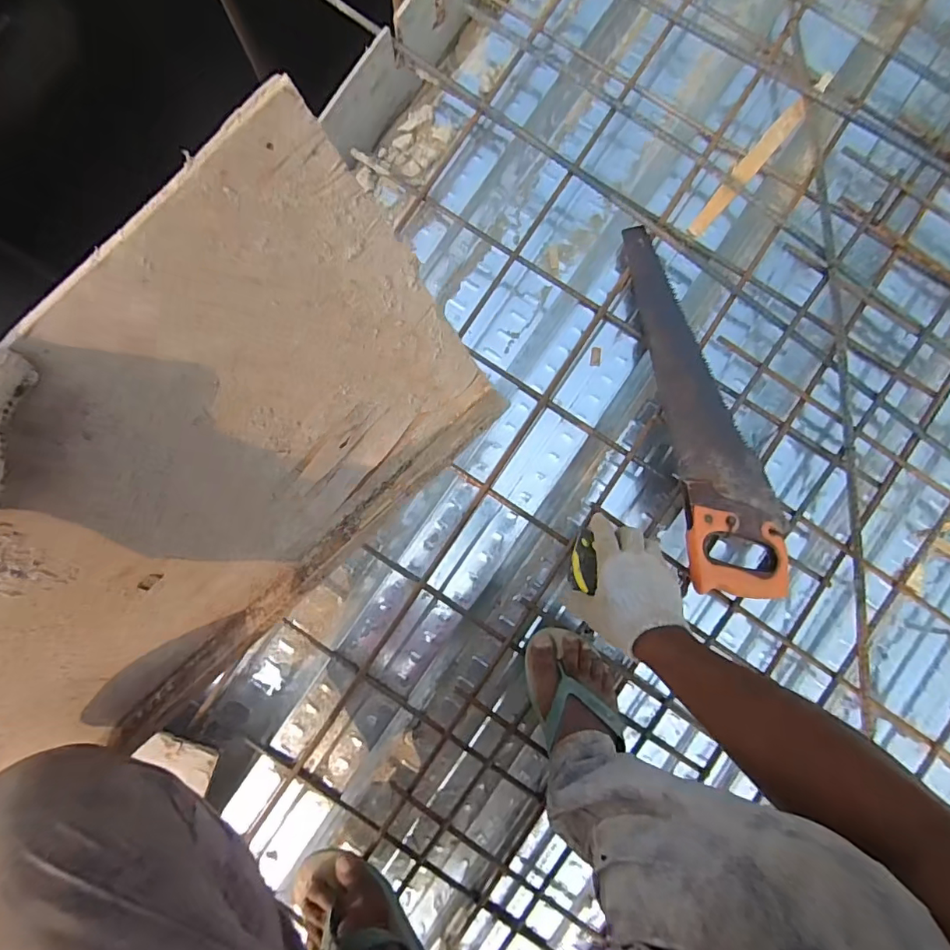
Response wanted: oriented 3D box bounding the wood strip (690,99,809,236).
[{"bbox_3d":[0.389,-0.438,0.716,0.028,0.013,0.239,41,88,2],"label":"wood strip"}]

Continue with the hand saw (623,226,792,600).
[{"bbox_3d":[0.307,-0.094,0.661,0.126,0.026,0.497,-7,79,-5],"label":"hand saw"}]

